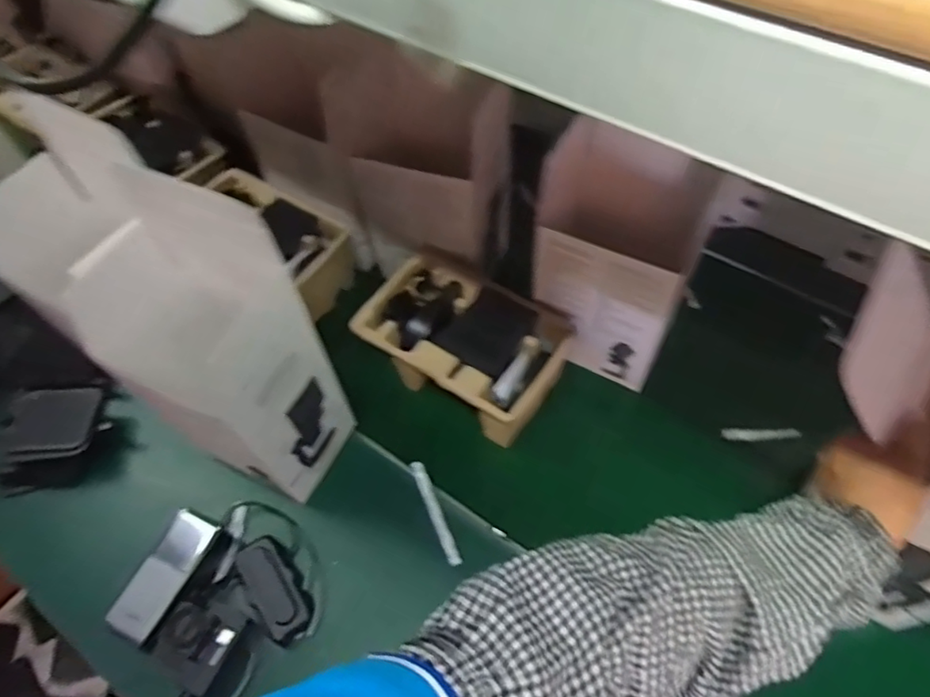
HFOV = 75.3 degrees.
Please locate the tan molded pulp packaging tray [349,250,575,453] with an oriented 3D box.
[{"bbox_3d":[-0.006,-0.005,0.714,0.236,0.086,0.150,32,66,21],"label":"tan molded pulp packaging tray"}]

